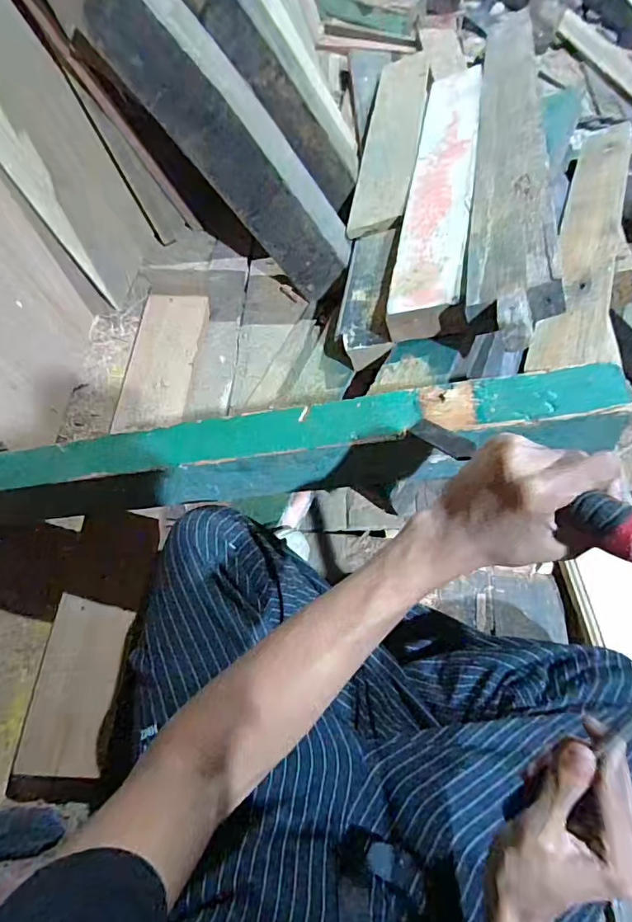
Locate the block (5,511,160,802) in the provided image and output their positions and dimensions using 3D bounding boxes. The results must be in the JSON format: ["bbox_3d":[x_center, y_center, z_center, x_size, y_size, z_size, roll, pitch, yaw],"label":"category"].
[{"bbox_3d":[-0.293,0.232,0.629,0.128,0.054,0.339,3,64,0],"label":"block"}]

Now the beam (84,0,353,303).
[{"bbox_3d":[-0.115,-0.483,0.765,0.115,0.492,0.100,-2,55,45],"label":"beam"}]

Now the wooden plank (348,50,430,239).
[{"bbox_3d":[0.159,-0.677,0.986,0.115,0.023,0.668,-3,56,25],"label":"wooden plank"}]

